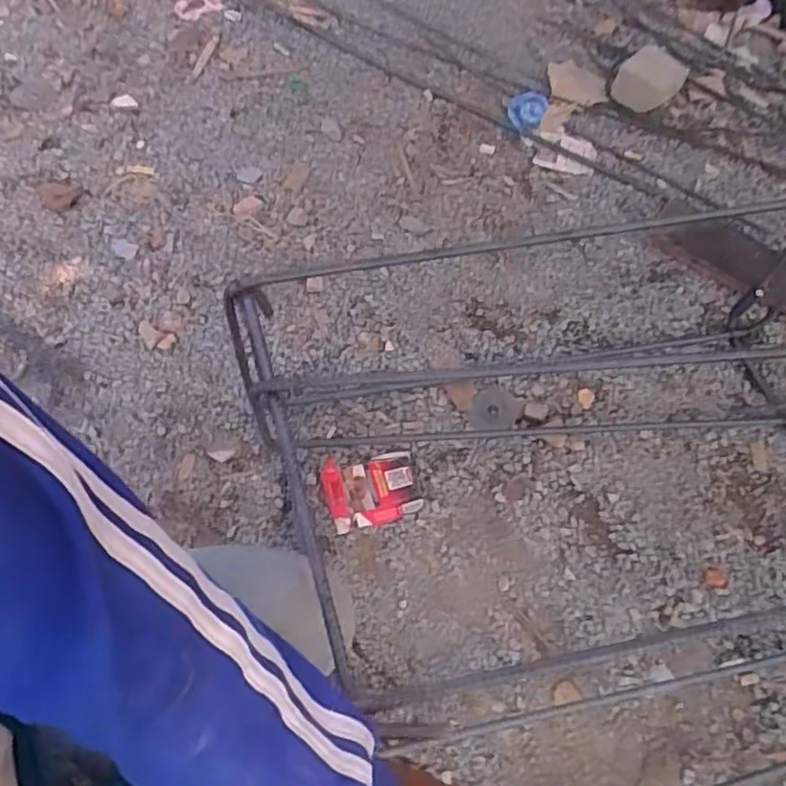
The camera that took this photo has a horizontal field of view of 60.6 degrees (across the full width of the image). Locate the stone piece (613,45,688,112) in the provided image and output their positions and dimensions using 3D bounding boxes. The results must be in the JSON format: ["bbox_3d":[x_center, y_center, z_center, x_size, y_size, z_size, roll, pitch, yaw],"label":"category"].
[{"bbox_3d":[0.449,-0.545,1.175,0.092,0.054,0.131,34,65,17],"label":"stone piece"}]

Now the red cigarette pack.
[{"bbox_3d":[-0.026,0.119,0.816,0.111,0.012,0.084,-10,61,-7],"label":"red cigarette pack"}]

